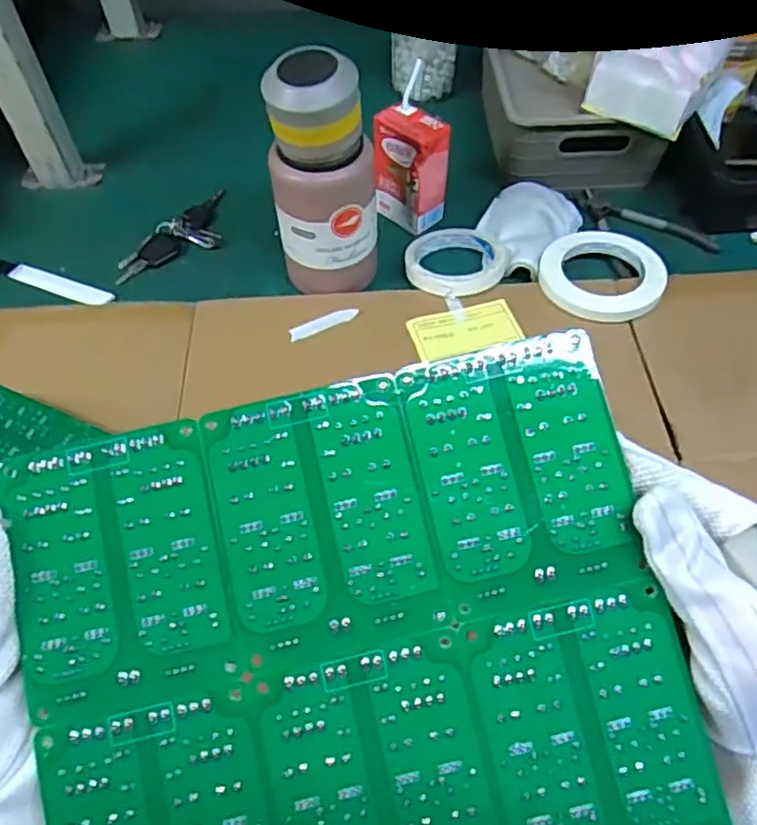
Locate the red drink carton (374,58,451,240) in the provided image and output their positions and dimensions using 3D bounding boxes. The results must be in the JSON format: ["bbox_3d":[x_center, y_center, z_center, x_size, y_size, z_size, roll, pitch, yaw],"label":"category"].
[{"bbox_3d":[0.033,-0.253,0.652,0.054,0.130,0.067,-30,59,-18],"label":"red drink carton"}]

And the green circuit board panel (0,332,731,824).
[{"bbox_3d":[-0.008,0.078,0.216,0.202,0.004,0.172,-12,81,-2],"label":"green circuit board panel"}]

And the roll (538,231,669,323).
[{"bbox_3d":[0.211,-0.130,0.626,0.112,0.020,0.109,-1,54,1],"label":"roll"}]

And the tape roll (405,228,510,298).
[{"bbox_3d":[0.077,-0.150,0.644,0.097,0.015,0.099,-1,54,1],"label":"tape roll"}]

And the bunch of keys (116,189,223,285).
[{"bbox_3d":[-0.201,-0.183,0.686,0.059,0.014,0.154,31,61,22],"label":"bunch of keys"}]

